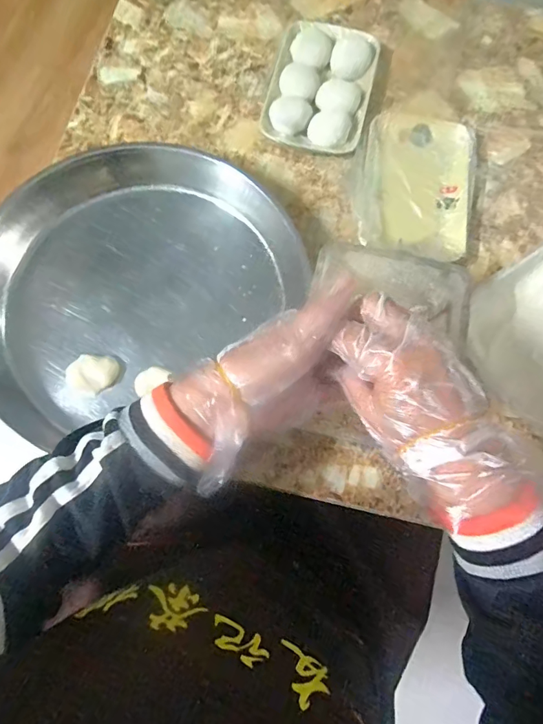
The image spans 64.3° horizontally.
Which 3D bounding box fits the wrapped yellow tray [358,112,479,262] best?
[{"bbox_3d":[0.174,-0.209,0.513,0.134,0.021,0.182,11,78,1],"label":"wrapped yellow tray"}]

